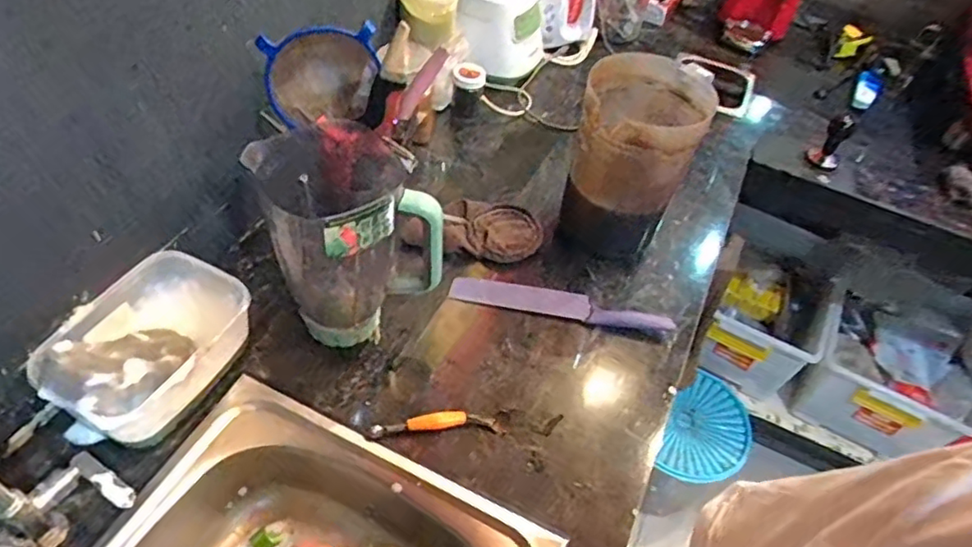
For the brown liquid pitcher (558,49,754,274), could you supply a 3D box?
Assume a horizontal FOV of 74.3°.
[{"bbox_3d":[0.192,-0.140,0.870,0.151,0.257,0.163,12,47,4],"label":"brown liquid pitcher"}]

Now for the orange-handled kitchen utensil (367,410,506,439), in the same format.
[{"bbox_3d":[-0.055,0.168,0.718,0.149,0.017,0.027,-2,48,-8],"label":"orange-handled kitchen utensil"}]

